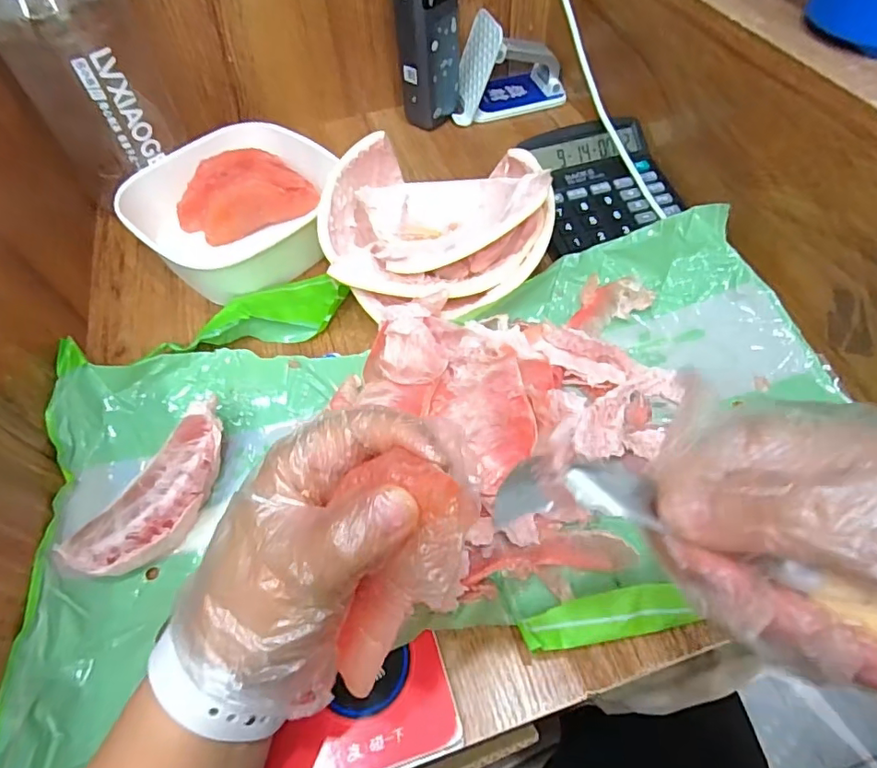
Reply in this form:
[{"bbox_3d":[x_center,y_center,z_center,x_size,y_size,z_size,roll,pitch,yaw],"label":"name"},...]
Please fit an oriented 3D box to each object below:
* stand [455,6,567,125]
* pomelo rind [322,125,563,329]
[{"bbox_3d":[0.070,-0.332,0.550,0.119,0.079,0.075,-11,55,-4],"label":"stand"},{"bbox_3d":[-0.004,-0.115,0.390,0.168,0.063,0.136,5,56,7],"label":"pomelo rind"}]

